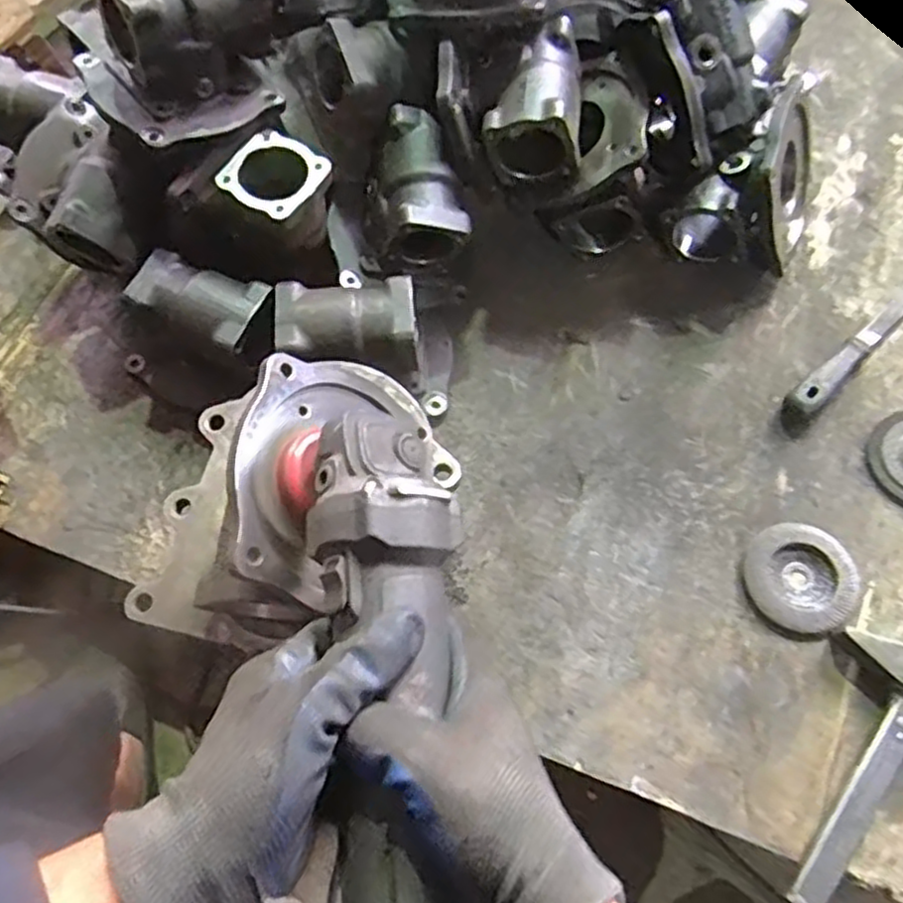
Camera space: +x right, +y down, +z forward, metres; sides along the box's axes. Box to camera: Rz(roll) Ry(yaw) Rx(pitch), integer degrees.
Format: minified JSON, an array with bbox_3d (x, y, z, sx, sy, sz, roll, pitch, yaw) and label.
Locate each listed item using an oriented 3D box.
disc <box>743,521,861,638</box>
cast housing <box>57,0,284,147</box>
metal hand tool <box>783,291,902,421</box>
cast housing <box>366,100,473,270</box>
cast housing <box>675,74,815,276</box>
[{"bbox_3d":[0.311,0.112,0.654,0.094,0.016,0.094,0,68,0],"label":"disc"},{"bbox_3d":[-0.234,-0.359,0.634,0.174,0.116,0.131,-34,72,-13],"label":"cast housing"},{"bbox_3d":[0.428,-0.124,0.740,0.277,0.030,0.029,-41,73,-15],"label":"metal hand tool"},{"bbox_3d":[-0.035,-0.244,0.701,0.097,0.080,0.131,-3,70,1],"label":"cast housing"},{"bbox_3d":[0.295,-0.272,0.758,0.120,0.157,0.149,3,54,29],"label":"cast housing"}]

